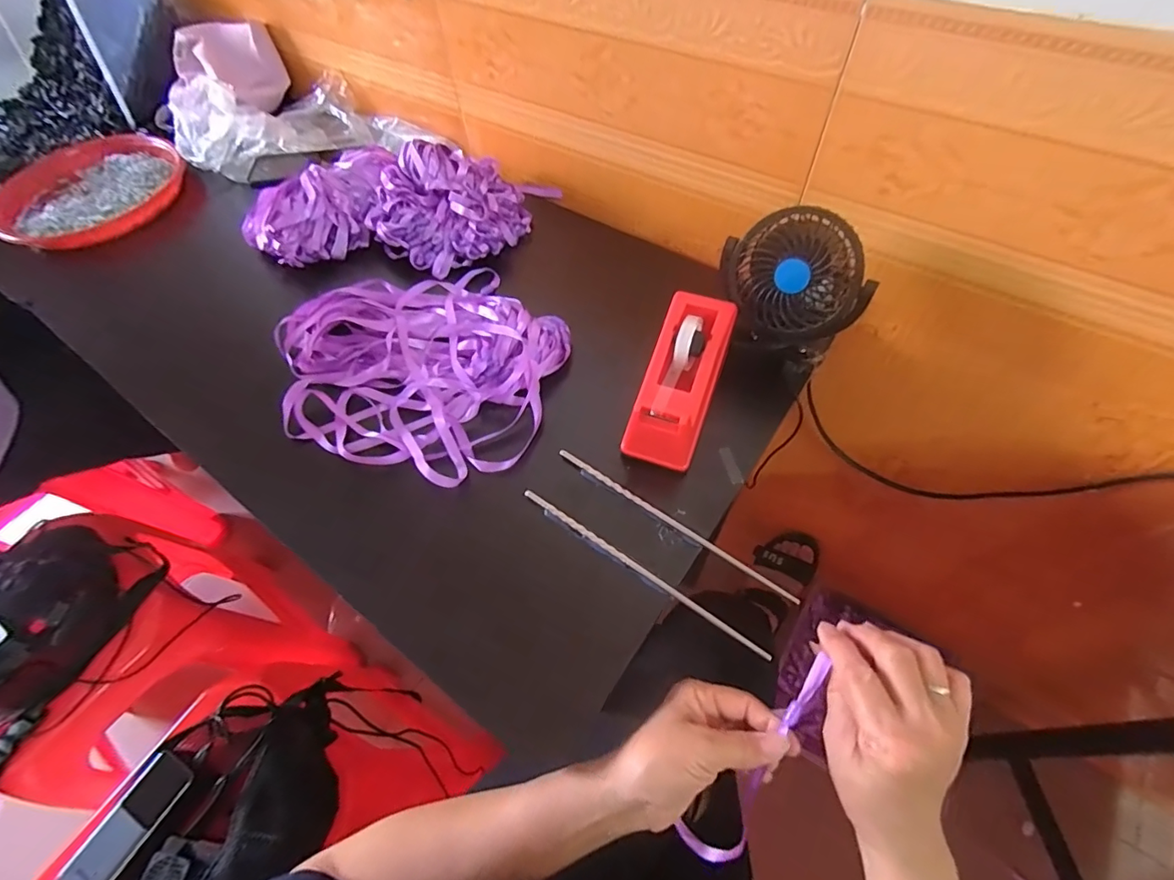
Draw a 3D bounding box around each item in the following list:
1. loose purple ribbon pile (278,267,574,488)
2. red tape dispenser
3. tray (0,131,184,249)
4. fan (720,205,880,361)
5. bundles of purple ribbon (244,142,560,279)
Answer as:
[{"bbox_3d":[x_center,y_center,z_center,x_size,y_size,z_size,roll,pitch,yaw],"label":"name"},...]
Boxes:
[{"bbox_3d":[-0.177,-0.084,0.511,0.291,0.033,0.231,15,60,13],"label":"loose purple ribbon pile"},{"bbox_3d":[0.083,-0.053,0.452,0.061,0.072,0.157,17,60,14],"label":"red tape dispenser"},{"bbox_3d":[-0.696,-0.353,0.716,0.231,0.041,0.208,-39,63,-19],"label":"tray"},{"bbox_3d":[0.183,-0.138,0.455,0.124,0.129,0.058,20,37,21],"label":"fan"},{"bbox_3d":[-0.228,-0.294,0.608,0.343,0.059,0.177,5,58,7],"label":"bundles of purple ribbon"}]

